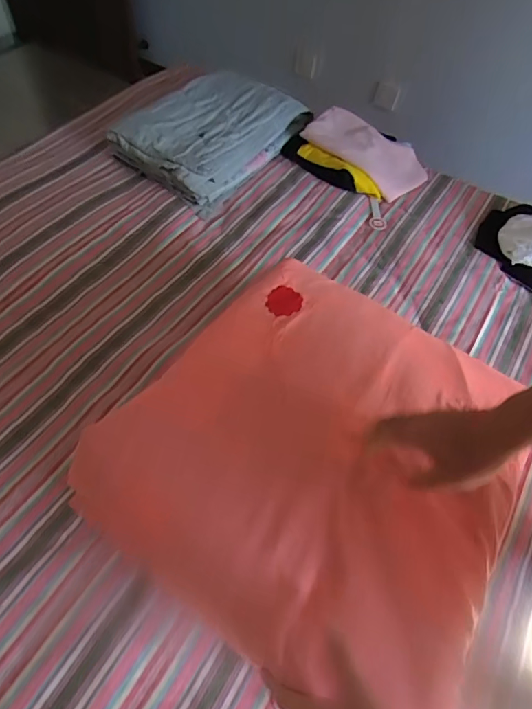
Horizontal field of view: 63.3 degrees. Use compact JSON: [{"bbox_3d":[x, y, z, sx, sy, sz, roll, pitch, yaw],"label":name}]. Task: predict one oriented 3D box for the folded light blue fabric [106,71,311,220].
[{"bbox_3d":[-0.155,-0.597,1.135,0.329,0.144,0.414,34,62,17],"label":"folded light blue fabric"}]

